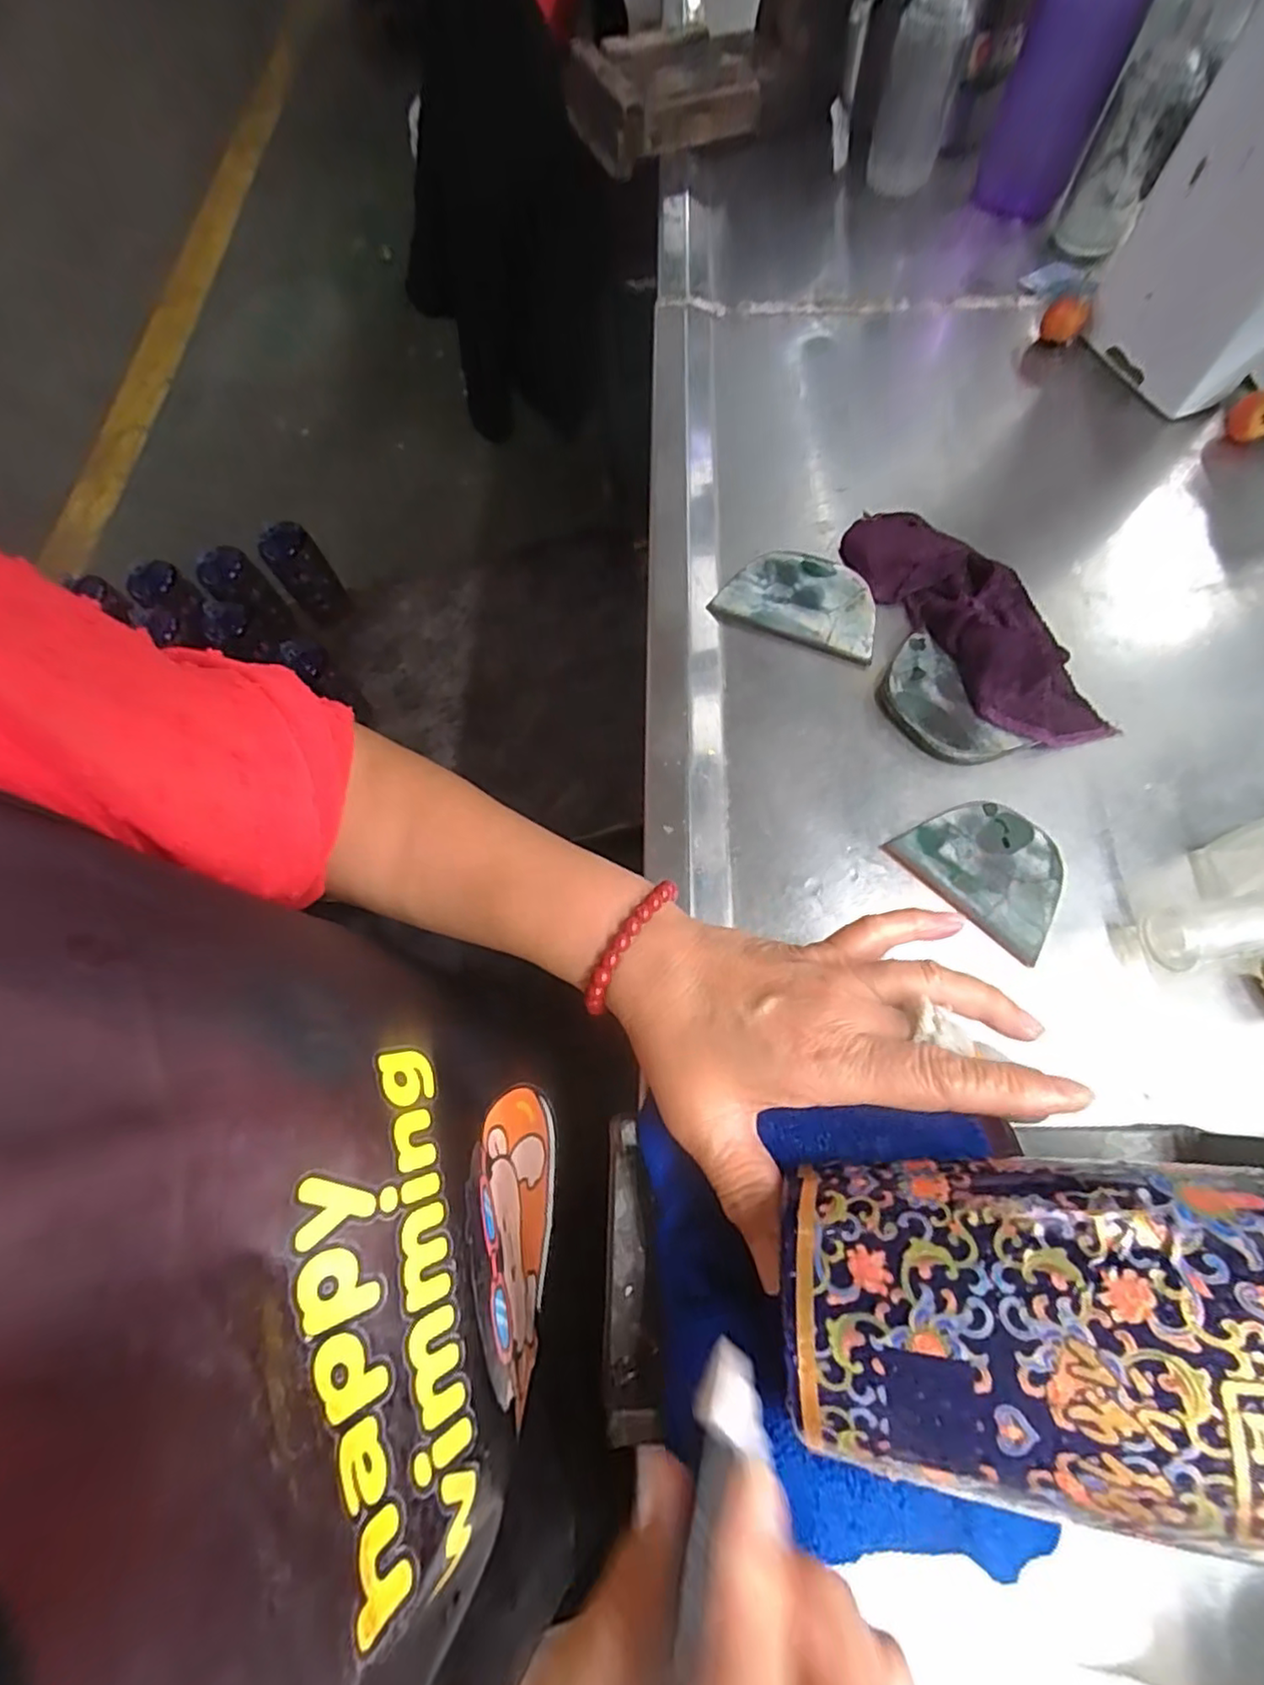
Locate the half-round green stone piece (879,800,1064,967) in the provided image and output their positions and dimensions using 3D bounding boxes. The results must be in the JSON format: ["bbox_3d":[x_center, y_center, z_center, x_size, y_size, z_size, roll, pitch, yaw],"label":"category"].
[{"bbox_3d":[0.178,0.010,0.324,0.080,0.010,0.059,42,79,16],"label":"half-round green stone piece"}]

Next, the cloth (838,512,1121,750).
[{"bbox_3d":[0.189,-0.127,0.372,0.058,0.025,0.179,-26,72,-5],"label":"cloth"}]

